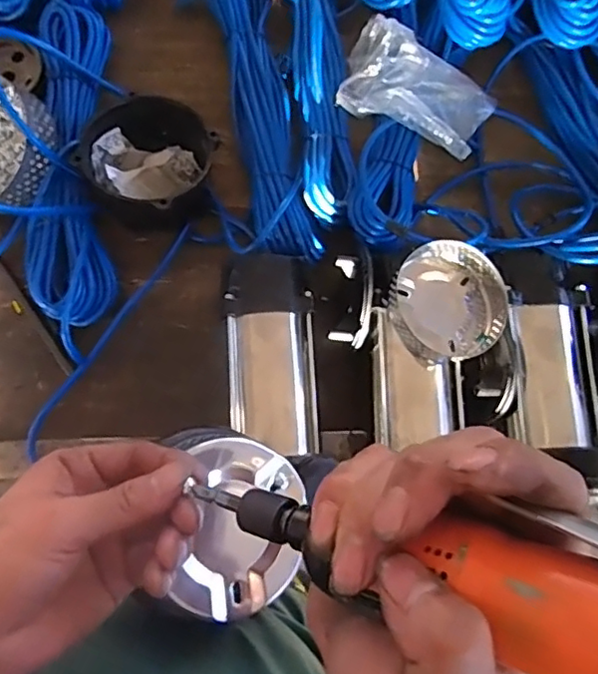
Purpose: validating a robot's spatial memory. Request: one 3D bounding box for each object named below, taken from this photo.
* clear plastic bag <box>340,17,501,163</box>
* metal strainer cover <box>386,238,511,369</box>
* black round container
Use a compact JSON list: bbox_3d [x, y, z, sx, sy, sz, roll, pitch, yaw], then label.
[{"bbox_3d":[0.125,-0.255,0.612,0.155,0.063,0.103,17,80,2],"label":"clear plastic bag"},{"bbox_3d":[0.139,-0.032,0.543,0.106,0.034,0.107,-29,82,-6],"label":"metal strainer cover"},{"bbox_3d":[-0.149,-0.193,0.619,0.125,0.081,0.117,0,80,-1],"label":"black round container"}]

